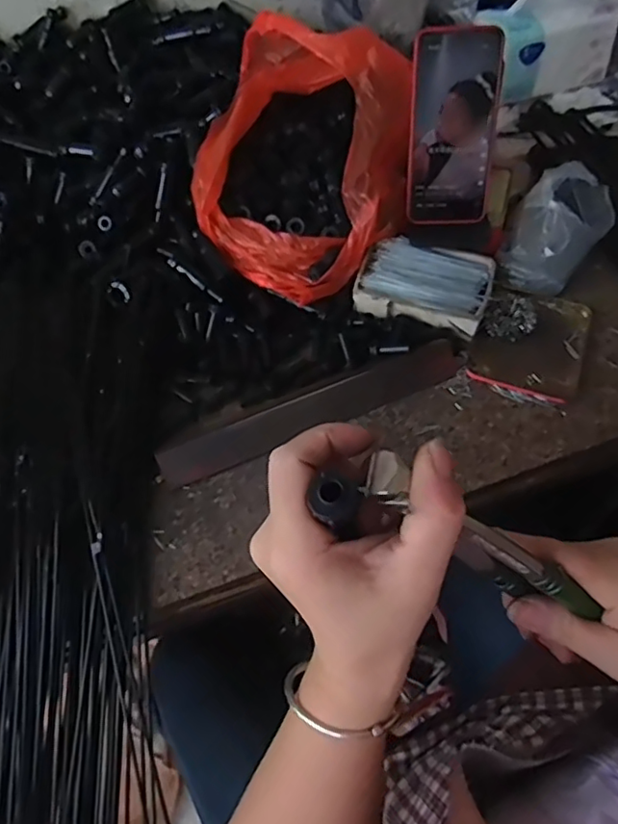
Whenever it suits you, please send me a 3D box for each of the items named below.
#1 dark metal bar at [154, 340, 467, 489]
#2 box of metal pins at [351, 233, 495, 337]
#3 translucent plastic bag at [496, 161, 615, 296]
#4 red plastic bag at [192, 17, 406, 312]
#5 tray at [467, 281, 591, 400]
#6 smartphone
[{"bbox_3d":[0.007,-0.007,0.534,0.291,0.019,0.043,-21,61,-9],"label":"dark metal bar"},{"bbox_3d":[0.115,-0.128,0.589,0.125,0.031,0.083,14,62,11],"label":"box of metal pins"},{"bbox_3d":[0.252,-0.188,0.599,0.089,0.077,0.122,33,67,20],"label":"translucent plastic bag"},{"bbox_3d":[-0.004,-0.249,0.573,0.205,0.134,0.233,18,62,13],"label":"red plastic bag"},{"bbox_3d":[0.214,-0.073,0.569,0.099,0.015,0.121,17,62,12],"label":"tray"},{"bbox_3d":[0.132,-0.258,0.542,0.077,0.160,0.010,-1,29,2],"label":"smartphone"}]

